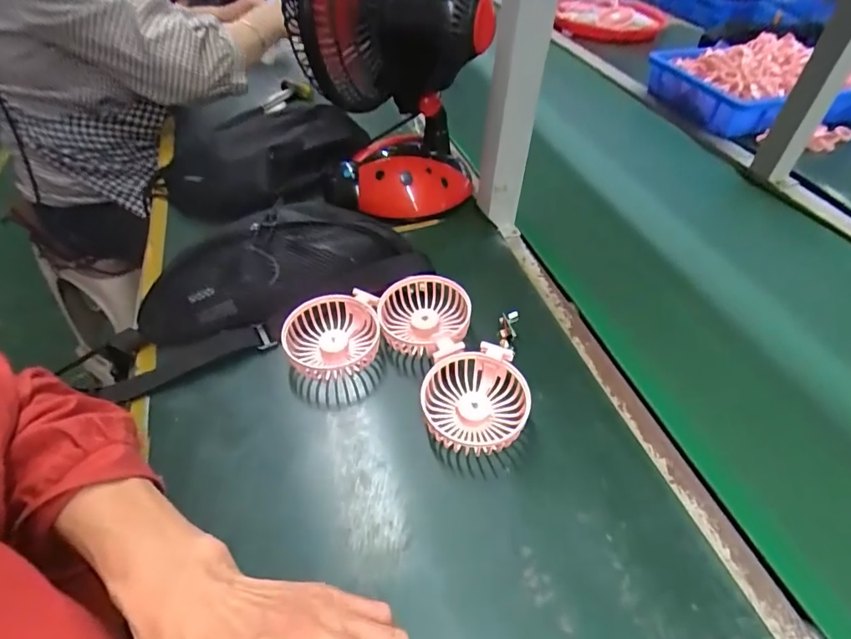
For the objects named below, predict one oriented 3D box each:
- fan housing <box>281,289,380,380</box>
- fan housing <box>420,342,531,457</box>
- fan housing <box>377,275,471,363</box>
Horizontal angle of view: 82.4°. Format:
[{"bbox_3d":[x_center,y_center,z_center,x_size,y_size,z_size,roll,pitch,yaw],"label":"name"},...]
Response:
[{"bbox_3d":[-0.087,0.019,0.466,0.091,0.042,0.083,1,48,-1],"label":"fan housing"},{"bbox_3d":[0.045,0.067,0.418,0.084,0.039,0.090,1,48,-1],"label":"fan housing"},{"bbox_3d":[0.005,-0.004,0.477,0.095,0.029,0.087,29,54,22],"label":"fan housing"}]

